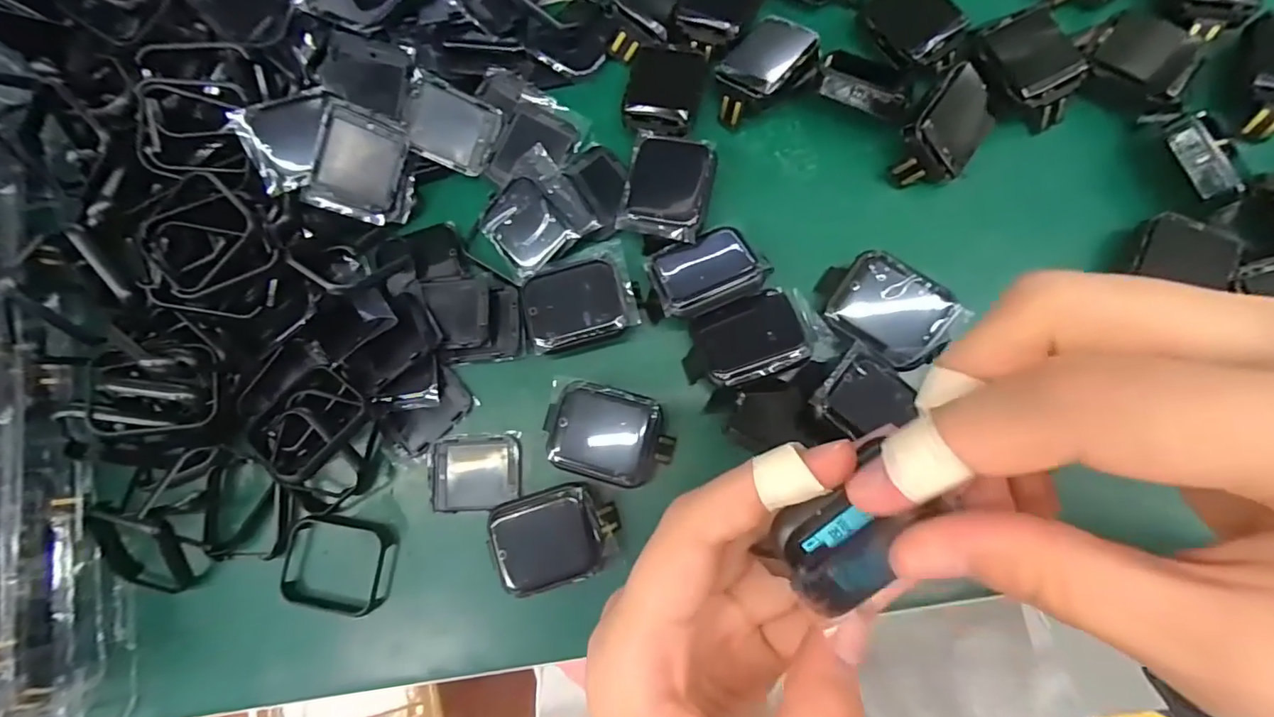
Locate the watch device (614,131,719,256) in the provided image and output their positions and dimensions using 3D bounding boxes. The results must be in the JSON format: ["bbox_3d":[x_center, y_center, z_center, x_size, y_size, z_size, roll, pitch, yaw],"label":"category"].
[{"bbox_3d":[0.013,-0.071,0.229,0.035,0.012,0.047,11,82,7],"label":"watch device"}]

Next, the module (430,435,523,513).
[{"bbox_3d":[-0.069,0.049,0.230,0.040,0.005,0.031,-6,81,4],"label":"module"}]

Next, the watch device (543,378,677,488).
[{"bbox_3d":[-0.011,0.031,0.219,0.051,0.020,0.035,14,83,8],"label":"watch device"}]

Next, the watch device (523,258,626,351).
[{"bbox_3d":[-0.026,-0.022,0.225,0.041,0.013,0.033,-16,80,3],"label":"watch device"}]

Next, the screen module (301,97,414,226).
[{"bbox_3d":[-0.117,-0.083,0.233,0.039,0.004,0.044,15,101,-26],"label":"screen module"}]

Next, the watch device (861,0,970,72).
[{"bbox_3d":[0.119,-0.144,0.229,0.031,0.008,0.044,-32,80,0],"label":"watch device"}]

